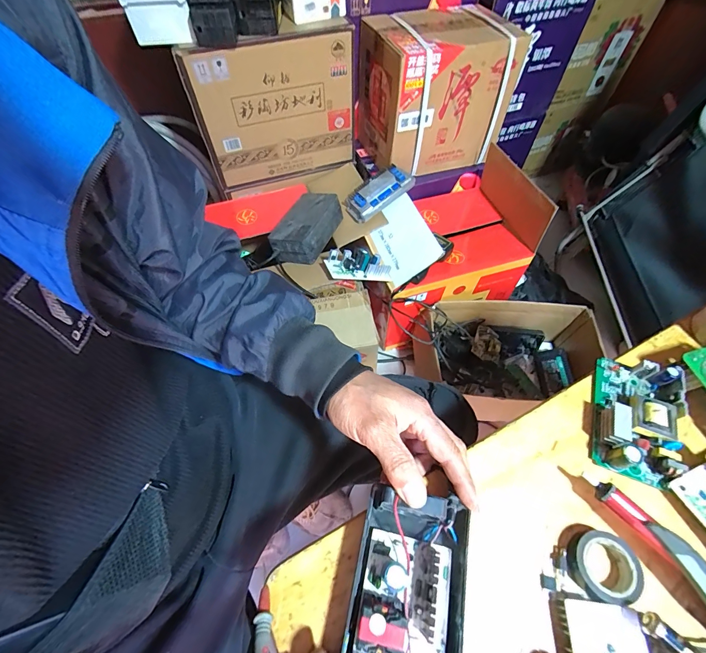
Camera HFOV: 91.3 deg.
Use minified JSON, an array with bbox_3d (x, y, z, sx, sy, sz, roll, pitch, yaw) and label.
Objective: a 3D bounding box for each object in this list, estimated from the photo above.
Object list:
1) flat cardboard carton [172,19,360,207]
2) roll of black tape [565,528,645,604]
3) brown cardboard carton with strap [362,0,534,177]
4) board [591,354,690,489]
[{"bbox_3d":[-0.180,-0.513,0.854,0.380,0.321,0.047,-22,60,-13],"label":"flat cardboard carton"},{"bbox_3d":[0.207,0.198,0.285,0.050,0.021,0.048,0,58,0],"label":"roll of black tape"},{"bbox_3d":[0.206,-0.587,0.882,0.340,0.283,0.207,-13,59,-8],"label":"brown cardboard carton with strap"},{"bbox_3d":[0.286,0.089,0.346,0.069,0.030,0.120,20,60,13],"label":"board"}]

